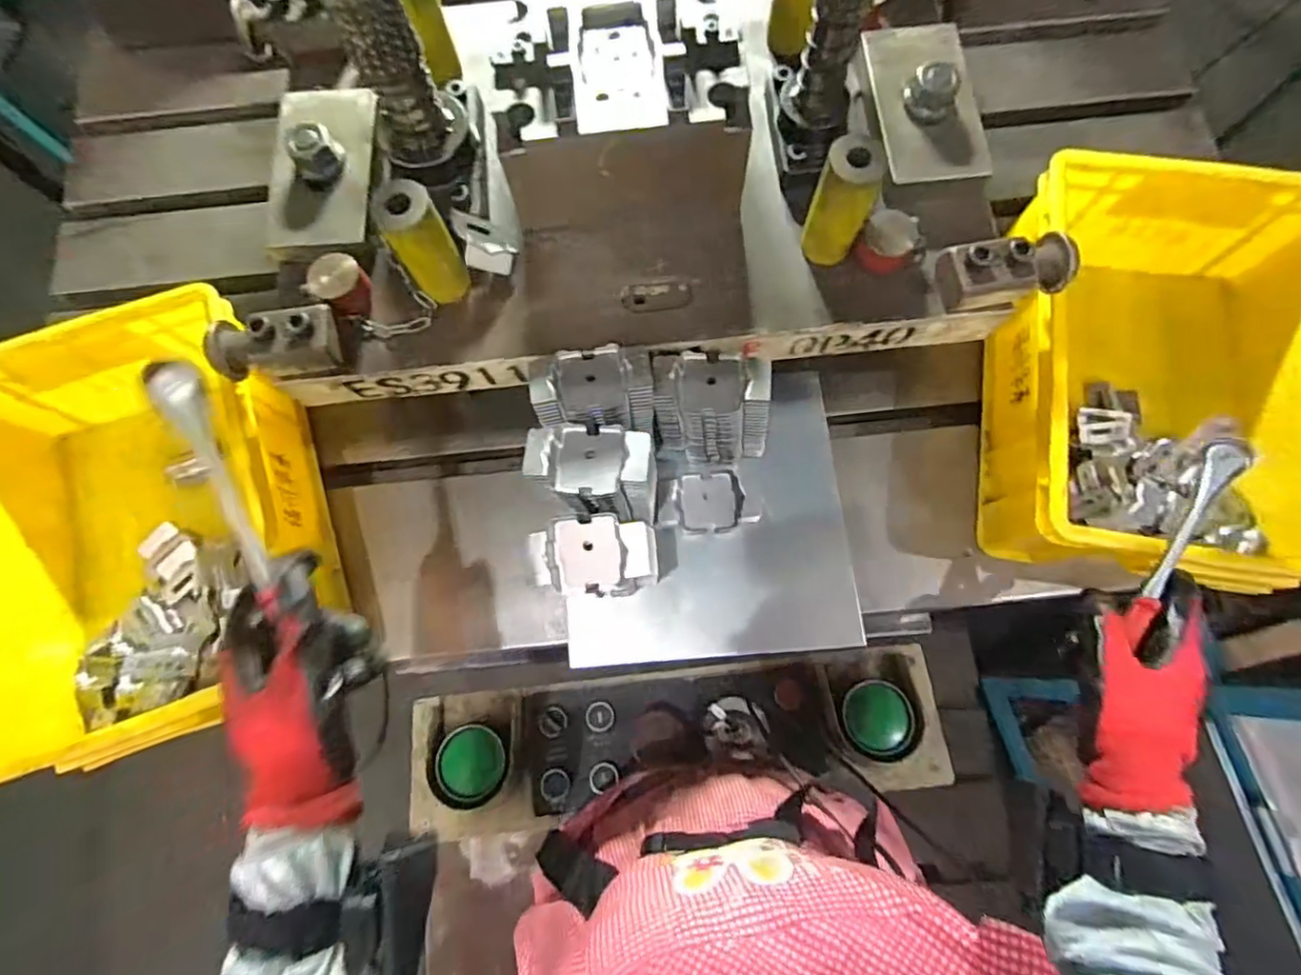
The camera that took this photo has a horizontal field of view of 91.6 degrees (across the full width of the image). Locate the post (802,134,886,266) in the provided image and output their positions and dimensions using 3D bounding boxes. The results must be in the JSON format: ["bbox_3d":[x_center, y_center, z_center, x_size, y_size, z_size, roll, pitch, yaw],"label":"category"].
[{"bbox_3d":[0.141,-0.207,0.462,0.040,0.090,0.039,25,78,8],"label":"post"}]

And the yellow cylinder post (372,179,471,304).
[{"bbox_3d":[-0.165,-0.177,0.465,0.039,0.098,0.033,-3,75,1],"label":"yellow cylinder post"}]

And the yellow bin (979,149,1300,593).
[{"bbox_3d":[0.451,-0.094,0.538,0.280,0.137,0.341,5,76,3],"label":"yellow bin"}]

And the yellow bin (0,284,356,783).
[{"bbox_3d":[-0.425,0.039,0.552,0.255,0.160,0.334,-21,76,-4],"label":"yellow bin"}]

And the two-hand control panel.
[{"bbox_3d":[0.025,0.259,0.648,0.548,0.070,0.145,-6,75,0],"label":"two-hand control panel"}]

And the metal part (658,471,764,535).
[{"bbox_3d":[0.054,0.013,0.577,0.092,0.033,0.053,-7,75,0],"label":"metal part"}]

